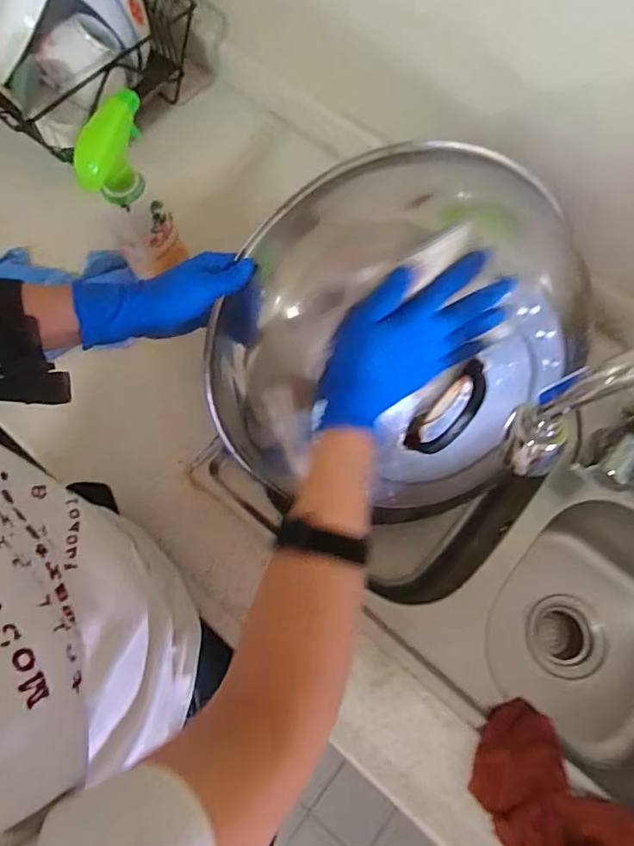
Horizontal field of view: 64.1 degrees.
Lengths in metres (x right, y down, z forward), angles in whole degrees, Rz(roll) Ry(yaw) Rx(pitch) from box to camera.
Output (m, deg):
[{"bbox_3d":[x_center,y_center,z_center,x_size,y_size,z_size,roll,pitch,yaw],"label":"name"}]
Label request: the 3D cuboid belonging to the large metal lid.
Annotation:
[{"bbox_3d":[0.060,-0.057,0.481,0.309,0.095,0.340,23,116,-1],"label":"large metal lid"}]

